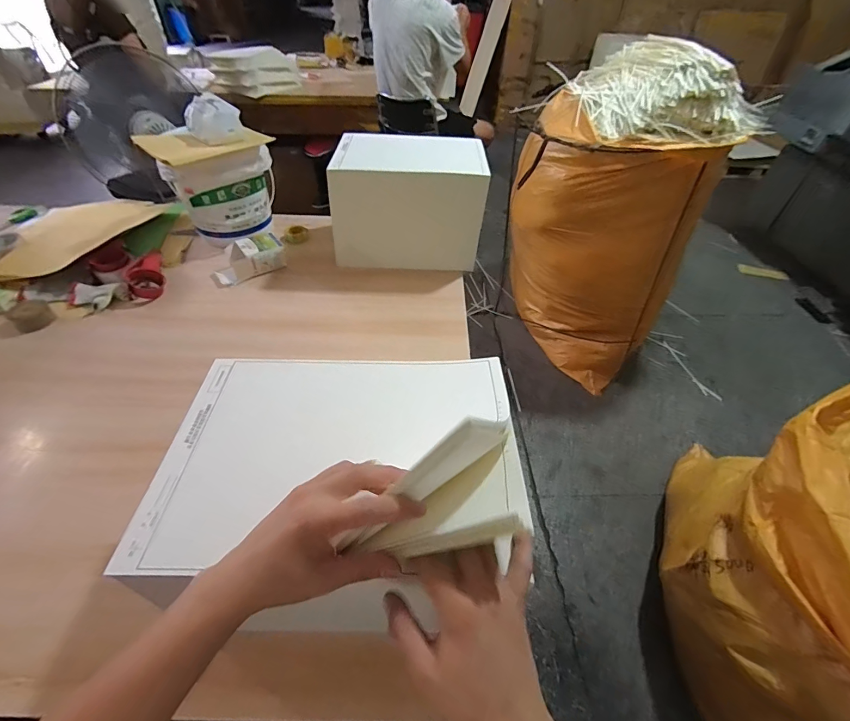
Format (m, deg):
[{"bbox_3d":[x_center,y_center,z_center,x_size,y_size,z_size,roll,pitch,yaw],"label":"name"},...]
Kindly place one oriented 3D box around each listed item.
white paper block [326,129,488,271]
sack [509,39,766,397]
[{"bbox_3d":[-0.033,-0.412,1.020,0.364,0.244,0.268,6,46,3],"label":"white paper block"},{"bbox_3d":[0.691,-0.541,1.593,0.526,1.079,0.735,-32,55,-29],"label":"sack"}]

